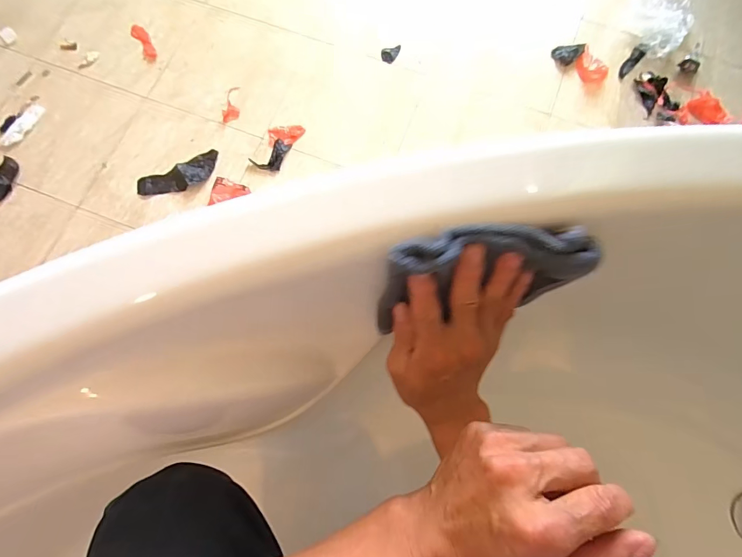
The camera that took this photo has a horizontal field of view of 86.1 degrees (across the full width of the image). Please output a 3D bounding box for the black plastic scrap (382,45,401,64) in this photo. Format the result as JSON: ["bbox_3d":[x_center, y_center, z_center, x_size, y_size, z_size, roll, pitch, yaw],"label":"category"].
[{"bbox_3d":[0.050,-0.538,0.954,0.049,0.009,0.038,-12,76,-4],"label":"black plastic scrap"}]

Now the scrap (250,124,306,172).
[{"bbox_3d":[-0.209,-0.297,0.886,0.069,0.006,0.129,26,77,6],"label":"scrap"}]

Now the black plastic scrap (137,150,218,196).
[{"bbox_3d":[-0.417,-0.222,0.863,0.182,0.013,0.064,-26,77,-7],"label":"black plastic scrap"}]

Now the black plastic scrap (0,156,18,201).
[{"bbox_3d":[-0.795,-0.217,0.858,0.064,0.013,0.086,28,77,6],"label":"black plastic scrap"}]

